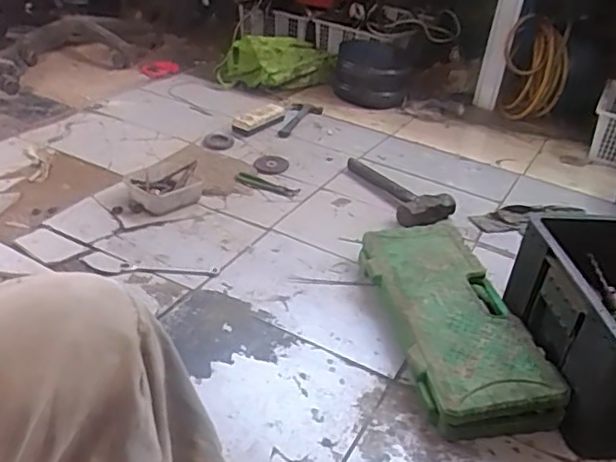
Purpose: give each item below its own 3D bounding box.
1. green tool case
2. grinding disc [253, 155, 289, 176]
[{"bbox_3d":[0.245,0.143,1.105,0.207,0.083,0.505,-1,32,-13],"label":"green tool case"},{"bbox_3d":[-0.098,-0.176,1.644,0.086,0.007,0.110,8,32,4],"label":"grinding disc"}]

